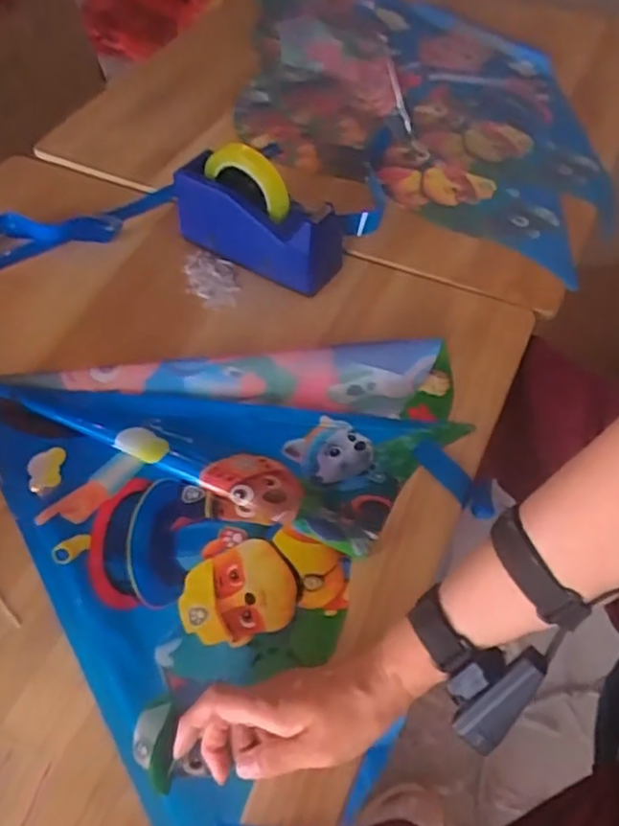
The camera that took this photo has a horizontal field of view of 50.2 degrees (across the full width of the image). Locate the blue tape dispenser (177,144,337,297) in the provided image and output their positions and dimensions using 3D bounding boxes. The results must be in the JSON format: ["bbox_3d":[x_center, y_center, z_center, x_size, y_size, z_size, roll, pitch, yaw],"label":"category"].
[{"bbox_3d":[-0.069,-0.238,0.778,0.207,0.143,0.062,17,55,13],"label":"blue tape dispenser"}]

